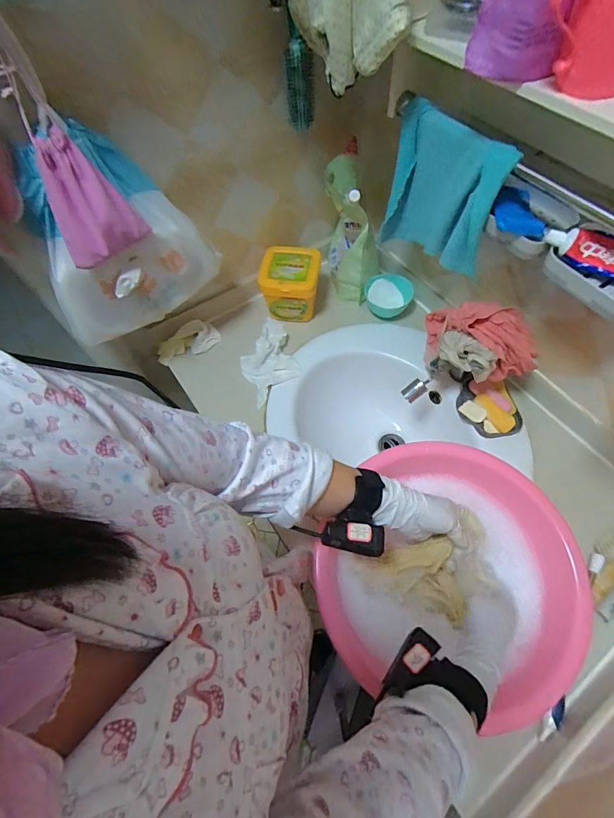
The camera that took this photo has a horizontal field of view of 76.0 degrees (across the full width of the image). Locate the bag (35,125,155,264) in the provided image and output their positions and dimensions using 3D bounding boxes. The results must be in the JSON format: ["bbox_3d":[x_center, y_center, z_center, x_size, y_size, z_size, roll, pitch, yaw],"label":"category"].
[{"bbox_3d":[-0.270,-0.254,0.484,0.100,0.128,0.066,-26,63,-10],"label":"bag"}]

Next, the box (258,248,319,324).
[{"bbox_3d":[-0.032,-0.260,0.847,0.118,0.121,0.118,4,61,6],"label":"box"}]

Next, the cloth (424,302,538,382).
[{"bbox_3d":[0.282,-0.117,0.645,0.182,0.132,0.069,39,70,22],"label":"cloth"}]

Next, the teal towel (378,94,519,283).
[{"bbox_3d":[0.194,-0.307,0.580,0.051,0.180,0.199,-28,63,-11],"label":"teal towel"}]

